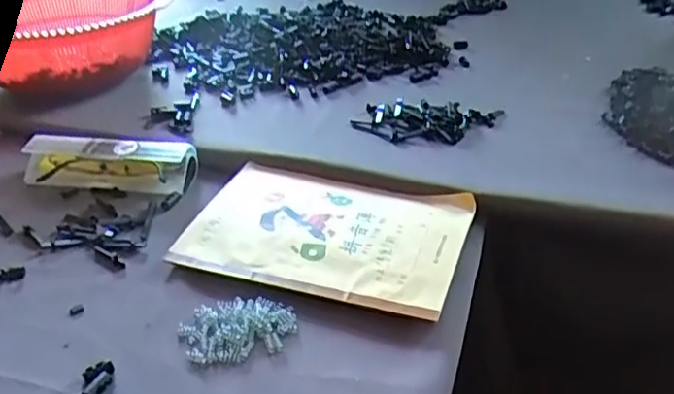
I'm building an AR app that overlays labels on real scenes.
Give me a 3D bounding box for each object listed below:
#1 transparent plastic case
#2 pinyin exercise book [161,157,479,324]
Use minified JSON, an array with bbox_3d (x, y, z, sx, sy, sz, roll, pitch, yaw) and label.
[{"bbox_3d":[-0.206,-0.030,0.568,0.154,0.033,0.043,3,34,9],"label":"transparent plastic case"},{"bbox_3d":[-0.009,0.024,0.492,0.207,0.007,0.140,10,36,19],"label":"pinyin exercise book"}]

